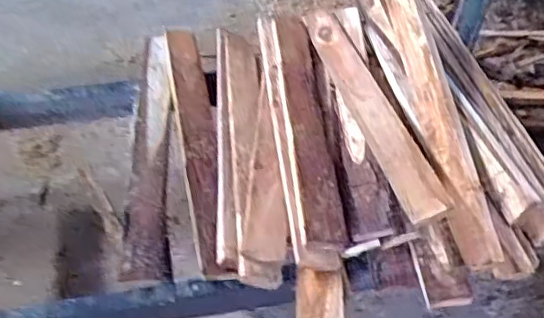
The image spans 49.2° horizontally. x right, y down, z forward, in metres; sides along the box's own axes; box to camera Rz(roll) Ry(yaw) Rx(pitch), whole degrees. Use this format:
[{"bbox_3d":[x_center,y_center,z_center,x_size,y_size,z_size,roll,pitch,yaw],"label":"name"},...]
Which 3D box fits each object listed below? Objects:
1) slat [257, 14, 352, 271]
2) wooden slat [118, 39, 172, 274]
[{"bbox_3d":[0.039,-0.057,0.867,0.081,0.048,0.485,-2,47,-6],"label":"slat"},{"bbox_3d":[-0.187,-0.038,0.931,0.056,0.032,0.505,-2,47,-6],"label":"wooden slat"}]

